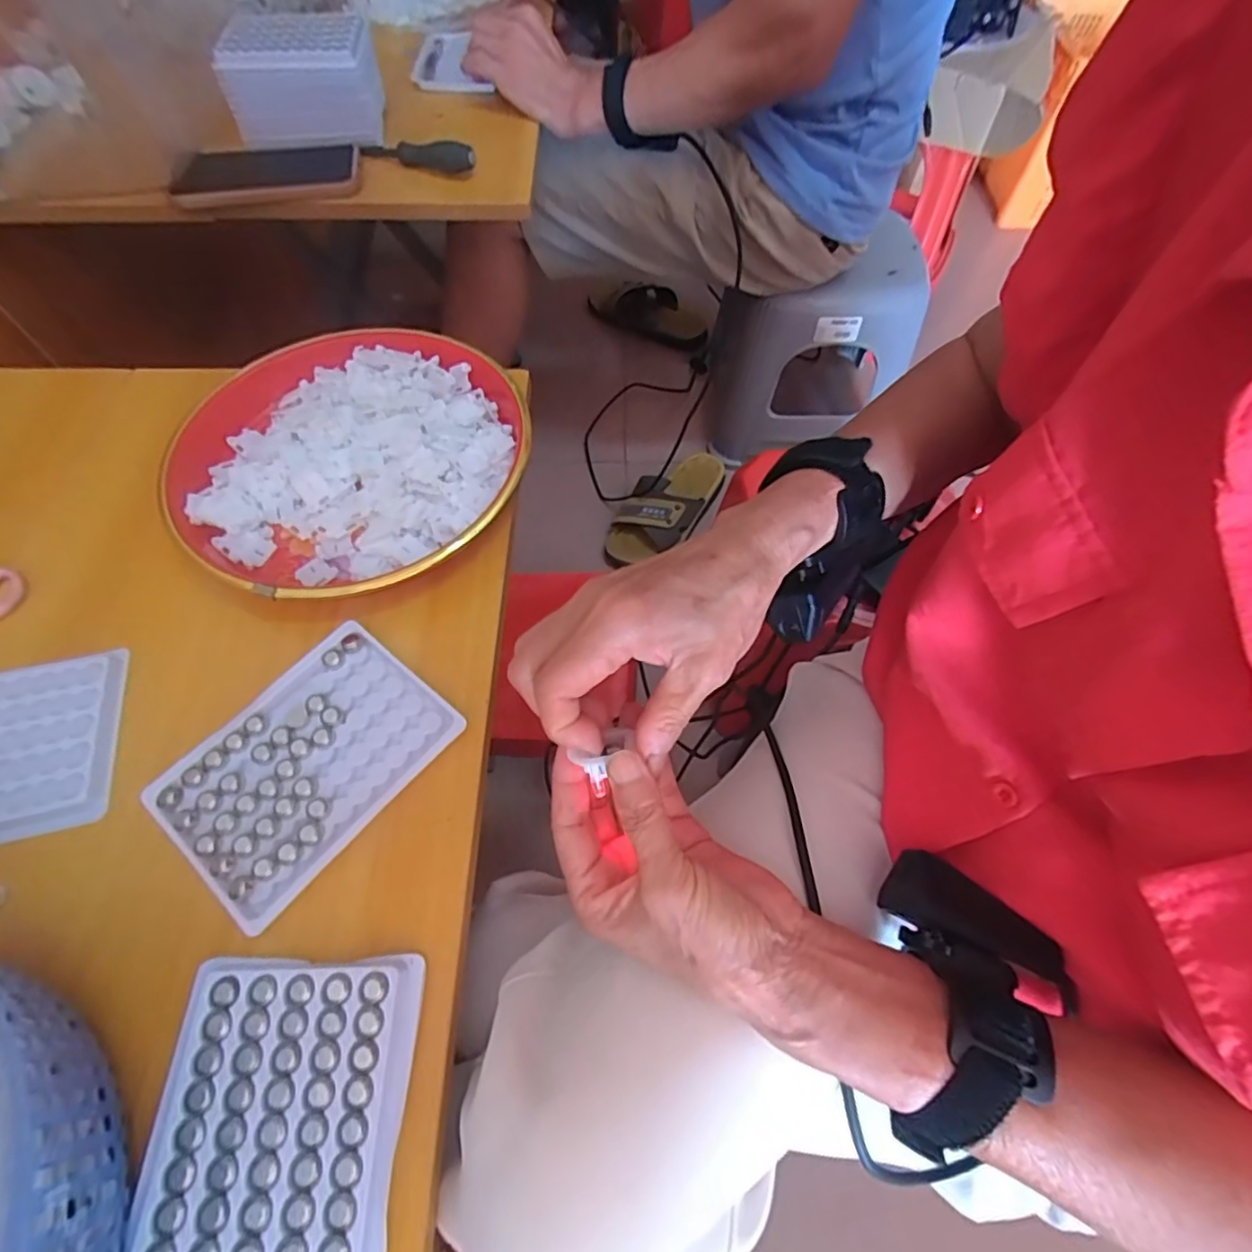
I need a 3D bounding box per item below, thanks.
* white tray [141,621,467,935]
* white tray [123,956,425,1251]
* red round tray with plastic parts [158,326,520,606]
[{"bbox_3d":[-0.160,0.068,0.299,0.094,0.007,0.129,37,68,17],"label":"white tray"},{"bbox_3d":[-0.134,0.201,0.229,0.092,0.012,0.125,0,62,-1],"label":"white tray"},{"bbox_3d":[-0.170,-0.111,0.384,0.206,0.028,0.215,0,62,0],"label":"red round tray with plastic parts"}]

